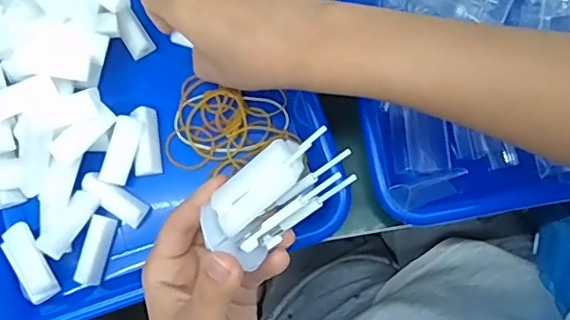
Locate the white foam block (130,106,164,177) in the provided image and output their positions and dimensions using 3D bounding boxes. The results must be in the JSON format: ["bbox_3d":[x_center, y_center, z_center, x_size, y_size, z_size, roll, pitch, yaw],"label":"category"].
[{"bbox_3d":[-0.095,-0.013,0.386,0.015,0.016,0.048,-8,80,0],"label":"white foam block"}]

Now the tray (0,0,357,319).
[{"bbox_3d":[-0.120,-0.075,0.390,0.246,0.061,0.334,-18,80,-2],"label":"tray"}]

